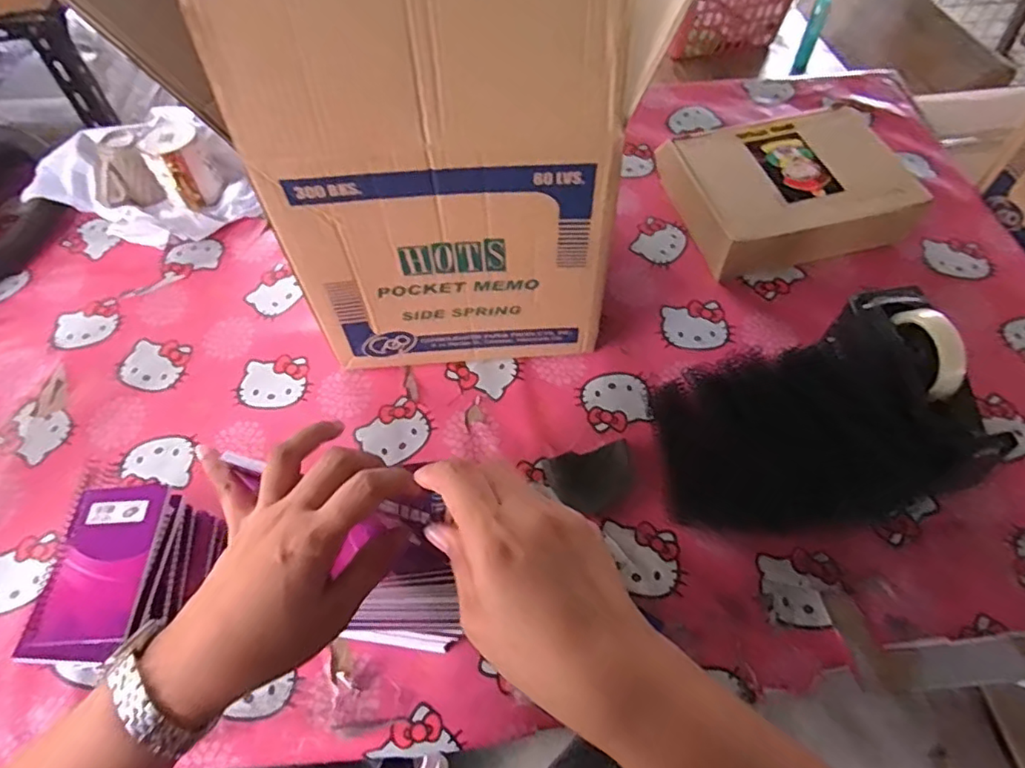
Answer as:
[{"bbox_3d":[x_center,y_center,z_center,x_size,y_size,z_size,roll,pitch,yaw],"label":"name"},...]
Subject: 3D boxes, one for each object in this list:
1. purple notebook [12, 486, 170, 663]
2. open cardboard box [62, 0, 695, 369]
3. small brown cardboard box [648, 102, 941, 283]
[{"bbox_3d":[-0.353,0.158,0.500,0.084,0.008,0.143,1,58,2],"label":"purple notebook"},{"bbox_3d":[-0.054,-0.256,0.595,0.356,0.419,0.283,-4,58,-1],"label":"open cardboard box"},{"bbox_3d":[0.357,-0.260,0.788,0.279,0.080,0.223,-10,58,-5],"label":"small brown cardboard box"}]

